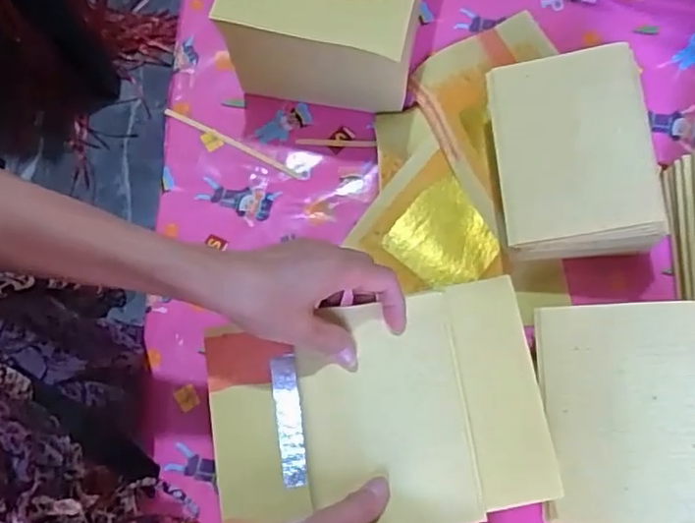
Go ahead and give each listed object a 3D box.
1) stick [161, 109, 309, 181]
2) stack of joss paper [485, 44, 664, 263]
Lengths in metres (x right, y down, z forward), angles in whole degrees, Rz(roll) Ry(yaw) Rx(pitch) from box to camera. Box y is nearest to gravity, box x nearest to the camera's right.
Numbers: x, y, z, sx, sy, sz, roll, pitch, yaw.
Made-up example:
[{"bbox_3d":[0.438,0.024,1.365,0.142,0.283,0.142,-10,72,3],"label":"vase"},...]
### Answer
[{"bbox_3d":[-0.112,-0.118,0.624,0.161,0.004,0.009,27,76,8],"label":"stick"},{"bbox_3d":[0.191,-0.092,0.542,0.123,0.104,0.163,-4,74,0],"label":"stack of joss paper"}]

